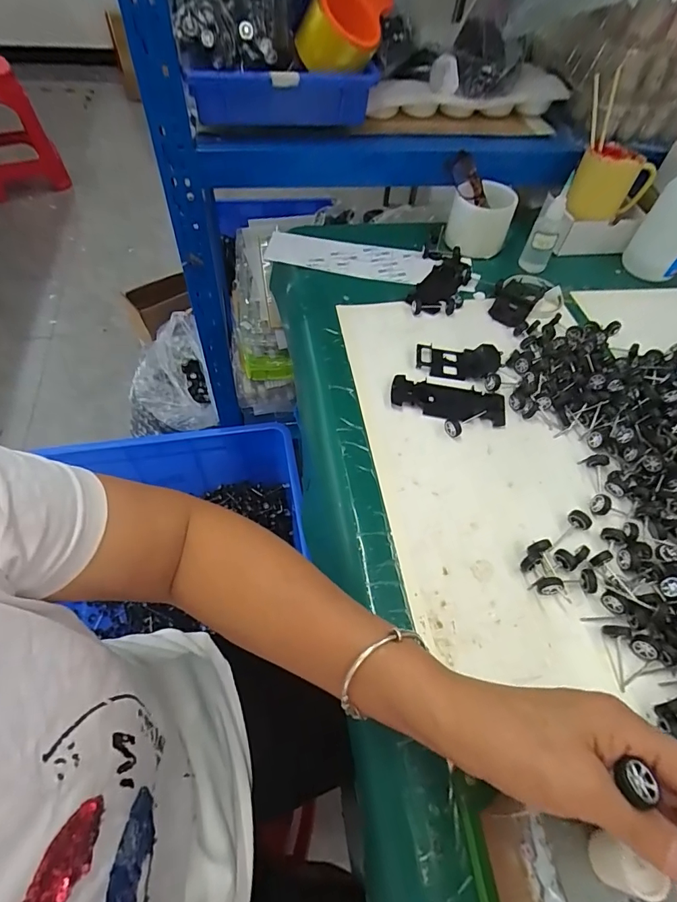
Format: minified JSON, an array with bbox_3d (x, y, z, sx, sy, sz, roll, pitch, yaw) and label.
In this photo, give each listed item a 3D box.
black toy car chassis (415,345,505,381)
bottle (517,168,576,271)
[{"bbox_3d":[0.141,-0.107,0.522,0.095,0.014,0.049,2,56,-2],"label":"black toy car chassis"},{"bbox_3d":[0.293,-0.315,0.621,0.038,0.100,0.048,23,58,12],"label":"bottle"}]

